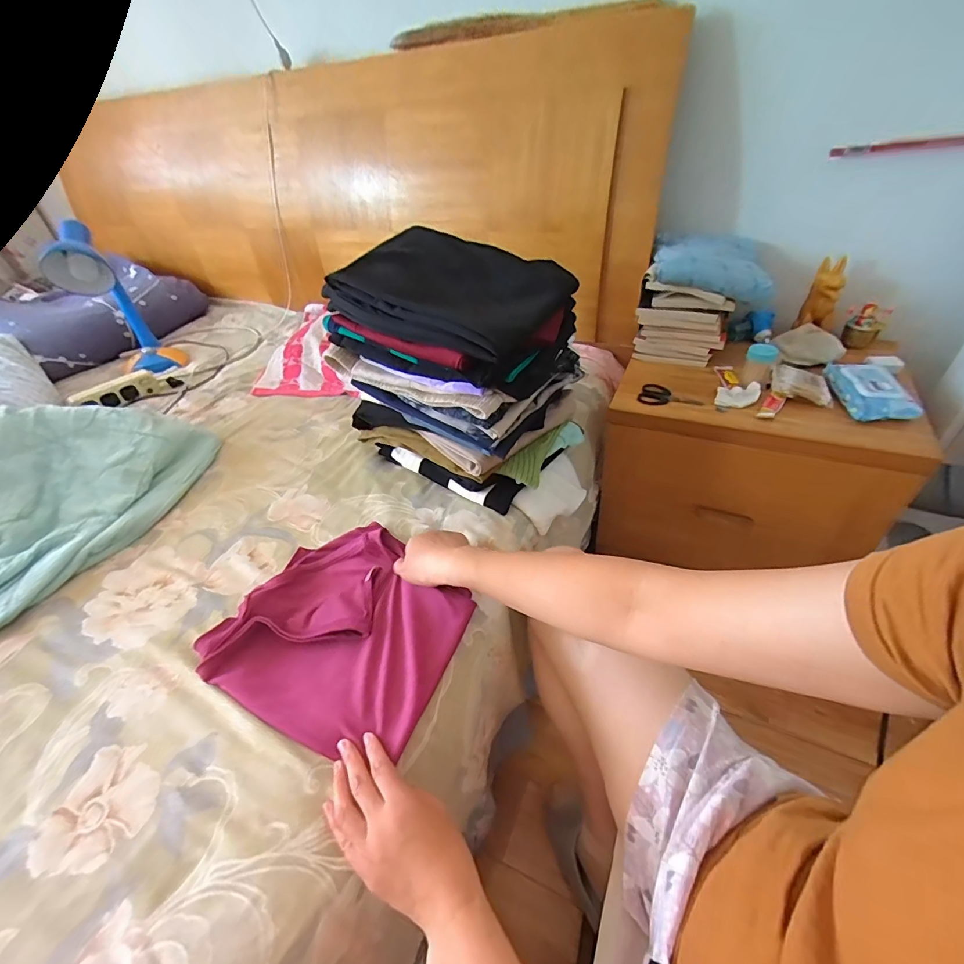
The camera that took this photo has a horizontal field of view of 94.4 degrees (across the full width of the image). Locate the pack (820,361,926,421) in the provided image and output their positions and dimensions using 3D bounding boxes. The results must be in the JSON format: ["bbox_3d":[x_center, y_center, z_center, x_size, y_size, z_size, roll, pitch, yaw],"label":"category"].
[{"bbox_3d":[0.651,-0.154,0.753,0.107,0.038,0.150,3,42,11],"label":"pack"}]

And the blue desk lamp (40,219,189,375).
[{"bbox_3d":[-0.902,-0.435,1.102,0.154,0.339,0.185,-28,46,-21],"label":"blue desk lamp"}]

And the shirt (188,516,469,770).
[{"bbox_3d":[-0.165,0.170,0.552,0.272,0.041,0.256,15,47,24],"label":"shirt"}]

